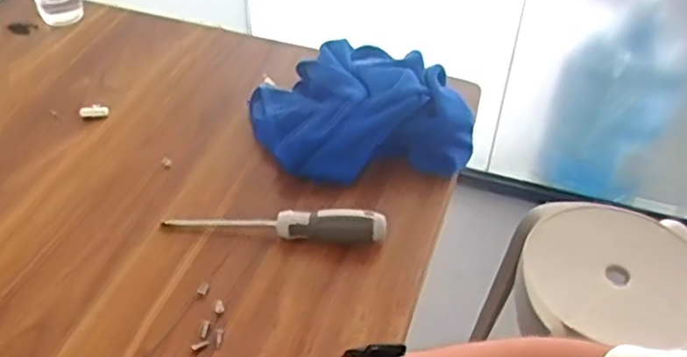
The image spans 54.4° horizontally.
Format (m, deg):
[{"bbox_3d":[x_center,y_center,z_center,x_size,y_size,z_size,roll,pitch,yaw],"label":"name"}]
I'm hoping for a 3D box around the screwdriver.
[{"bbox_3d":[-0.057,0.036,0.549,0.182,0.025,0.020,3,41,3],"label":"screwdriver"}]

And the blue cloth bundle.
[{"bbox_3d":[0.013,-0.068,0.644,0.196,0.063,0.171,-7,46,-10],"label":"blue cloth bundle"}]

